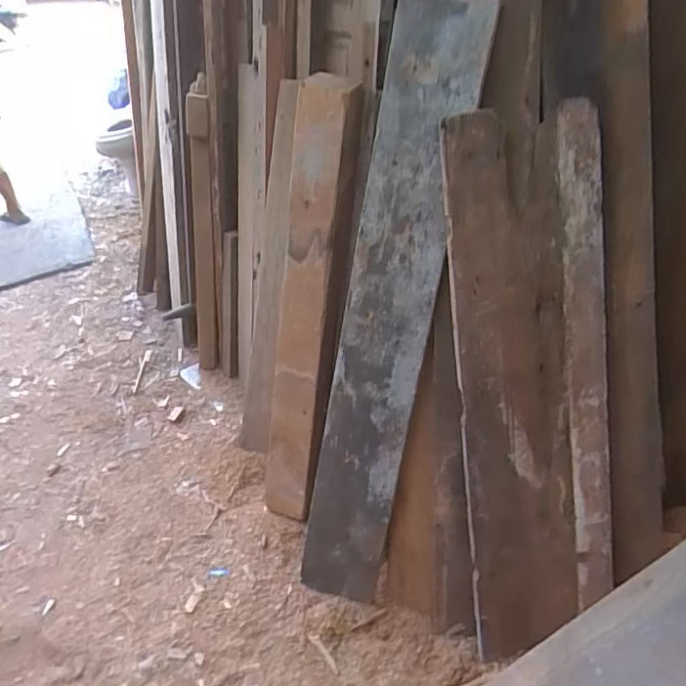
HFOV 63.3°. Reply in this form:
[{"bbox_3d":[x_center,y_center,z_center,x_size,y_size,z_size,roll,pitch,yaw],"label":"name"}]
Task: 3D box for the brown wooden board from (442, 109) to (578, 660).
[{"bbox_3d":[0.337,0.112,1.113,0.216,1.087,0.033,-8,9,-1],"label":"brown wooden board"}]

